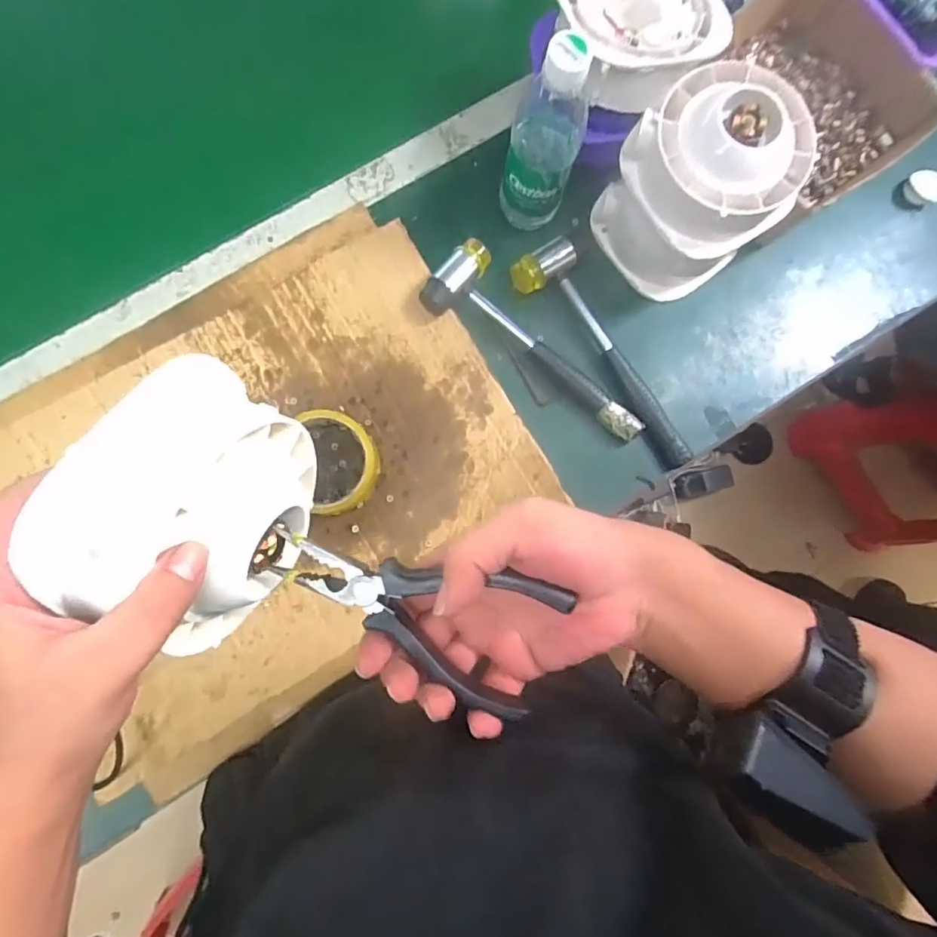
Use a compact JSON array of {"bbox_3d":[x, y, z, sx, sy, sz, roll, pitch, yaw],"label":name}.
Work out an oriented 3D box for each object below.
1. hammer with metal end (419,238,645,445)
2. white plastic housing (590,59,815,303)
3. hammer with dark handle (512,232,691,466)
[{"bbox_3d":[0.074,-0.124,0.532,0.248,0.027,0.080,36,84,0],"label":"hammer with metal end"},{"bbox_3d":[0.212,-0.256,0.483,0.134,0.145,0.132,0,85,-3],"label":"white plastic housing"},{"bbox_3d":[0.135,-0.107,0.540,0.060,0.038,0.257,-32,88,-5],"label":"hammer with dark handle"}]

